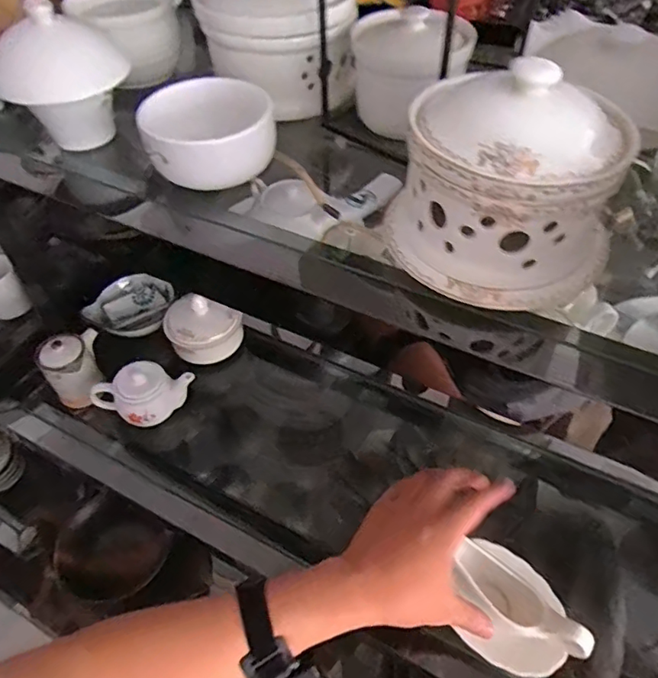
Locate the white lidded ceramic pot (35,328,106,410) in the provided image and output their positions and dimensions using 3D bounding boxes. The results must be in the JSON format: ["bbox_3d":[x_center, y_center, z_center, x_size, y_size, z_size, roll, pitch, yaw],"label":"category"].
[{"bbox_3d":[-0.326,0.039,0.687,0.067,0.090,0.068,-1,51,1],"label":"white lidded ceramic pot"}]

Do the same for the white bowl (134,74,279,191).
[{"bbox_3d":[-0.091,-0.157,0.413,0.094,0.053,0.094,-1,51,1],"label":"white bowl"}]

